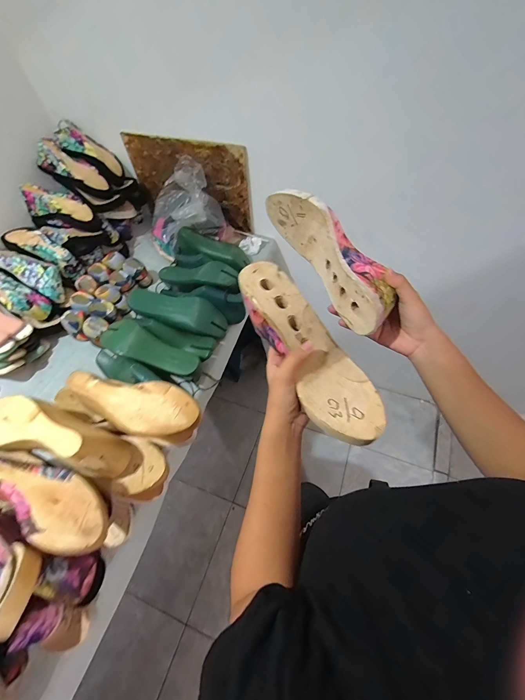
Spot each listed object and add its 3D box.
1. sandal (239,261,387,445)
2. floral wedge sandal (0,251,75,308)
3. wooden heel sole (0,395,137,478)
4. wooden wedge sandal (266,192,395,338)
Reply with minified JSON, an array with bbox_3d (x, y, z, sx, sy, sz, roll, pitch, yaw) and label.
[{"bbox_3d":[0.052,-0.004,0.352,0.076,0.061,0.235,-31,76,-14],"label":"sandal"},{"bbox_3d":[-0.616,-0.204,0.774,0.248,0.071,0.084,29,60,-14],"label":"floral wedge sandal"},{"bbox_3d":[-0.313,0.118,0.433,0.233,0.089,0.079,18,60,0],"label":"wooden heel sole"},{"bbox_3d":[0.099,-0.134,0.409,0.071,0.077,0.238,-26,64,-12],"label":"wooden wedge sandal"}]

